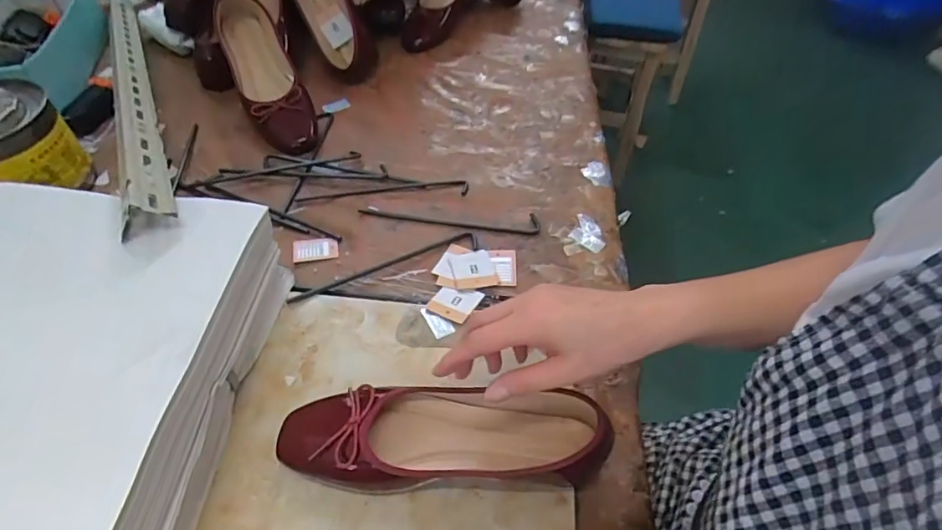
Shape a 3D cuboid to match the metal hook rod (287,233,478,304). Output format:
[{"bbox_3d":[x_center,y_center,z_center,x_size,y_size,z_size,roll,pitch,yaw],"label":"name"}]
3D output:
[{"bbox_3d":[-0.093,0.002,0.566,0.214,0.009,0.025,-17,53,-16],"label":"metal hook rod"}]

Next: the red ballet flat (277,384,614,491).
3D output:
[{"bbox_3d":[-0.022,0.130,0.409,0.248,0.066,0.082,0,50,-3],"label":"red ballet flat"}]

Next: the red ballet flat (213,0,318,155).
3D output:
[{"bbox_3d":[-0.288,-0.261,0.725,0.083,0.100,0.228,-23,77,-20],"label":"red ballet flat"}]

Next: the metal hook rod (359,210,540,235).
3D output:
[{"bbox_3d":[-0.027,-0.053,0.611,0.214,0.007,0.030,4,50,0],"label":"metal hook rod"}]

